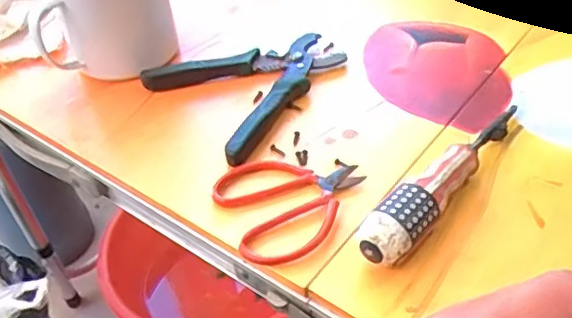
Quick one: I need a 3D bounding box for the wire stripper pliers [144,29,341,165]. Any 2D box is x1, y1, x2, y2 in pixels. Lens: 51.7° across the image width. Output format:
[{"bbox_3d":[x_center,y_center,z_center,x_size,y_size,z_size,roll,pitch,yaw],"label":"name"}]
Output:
[{"bbox_3d":[-0.021,-0.068,0.499,0.153,0.022,0.127,-31,48,-24],"label":"wire stripper pliers"}]

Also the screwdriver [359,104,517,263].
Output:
[{"bbox_3d":[0.111,0.009,0.387,0.026,0.040,0.179,30,55,32],"label":"screwdriver"}]

